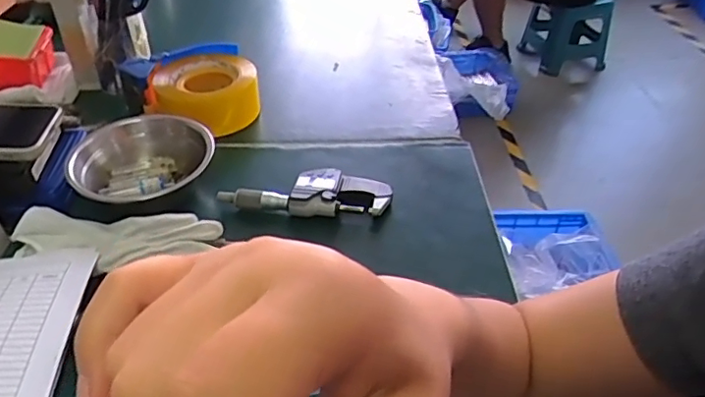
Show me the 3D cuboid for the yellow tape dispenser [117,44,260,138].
[{"bbox_3d":[-0.176,-0.125,0.661,0.122,0.062,0.122,0,40,0],"label":"yellow tape dispenser"}]

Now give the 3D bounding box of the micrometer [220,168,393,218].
[{"bbox_3d":[-0.044,-0.009,0.541,0.160,0.025,0.054,0,40,-1],"label":"micrometer"}]

